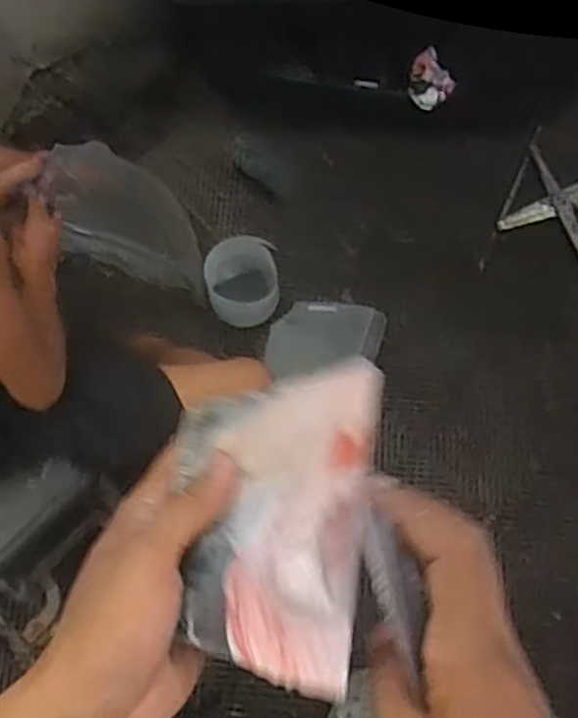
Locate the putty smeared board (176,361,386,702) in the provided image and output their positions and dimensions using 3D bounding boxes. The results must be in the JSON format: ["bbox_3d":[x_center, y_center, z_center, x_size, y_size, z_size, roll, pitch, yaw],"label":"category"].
[{"bbox_3d":[-0.011,0.072,0.340,0.100,0.015,0.144,-6,60,24],"label":"putty smeared board"}]

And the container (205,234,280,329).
[{"bbox_3d":[-0.098,-0.159,1.524,0.156,0.104,0.161,-5,70,-4],"label":"container"}]

